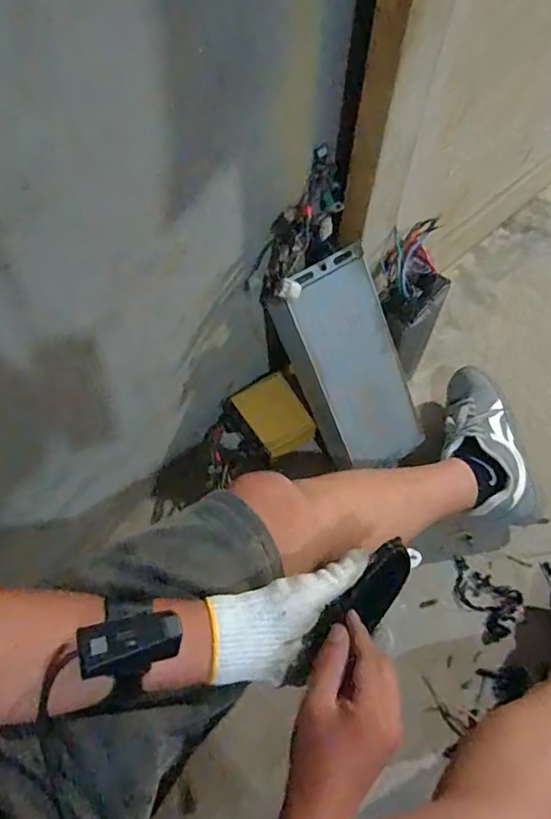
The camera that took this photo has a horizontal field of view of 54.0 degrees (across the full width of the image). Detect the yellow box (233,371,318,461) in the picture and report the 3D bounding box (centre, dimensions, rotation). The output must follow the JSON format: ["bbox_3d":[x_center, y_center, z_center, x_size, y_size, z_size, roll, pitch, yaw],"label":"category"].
[{"bbox_3d":[-0.001,0.014,0.881,0.089,0.047,0.115,-29,65,-18],"label":"yellow box"}]

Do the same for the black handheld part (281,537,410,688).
[{"bbox_3d":[0.069,0.182,0.493,0.157,0.025,0.047,-38,101,-30],"label":"black handheld part"}]

